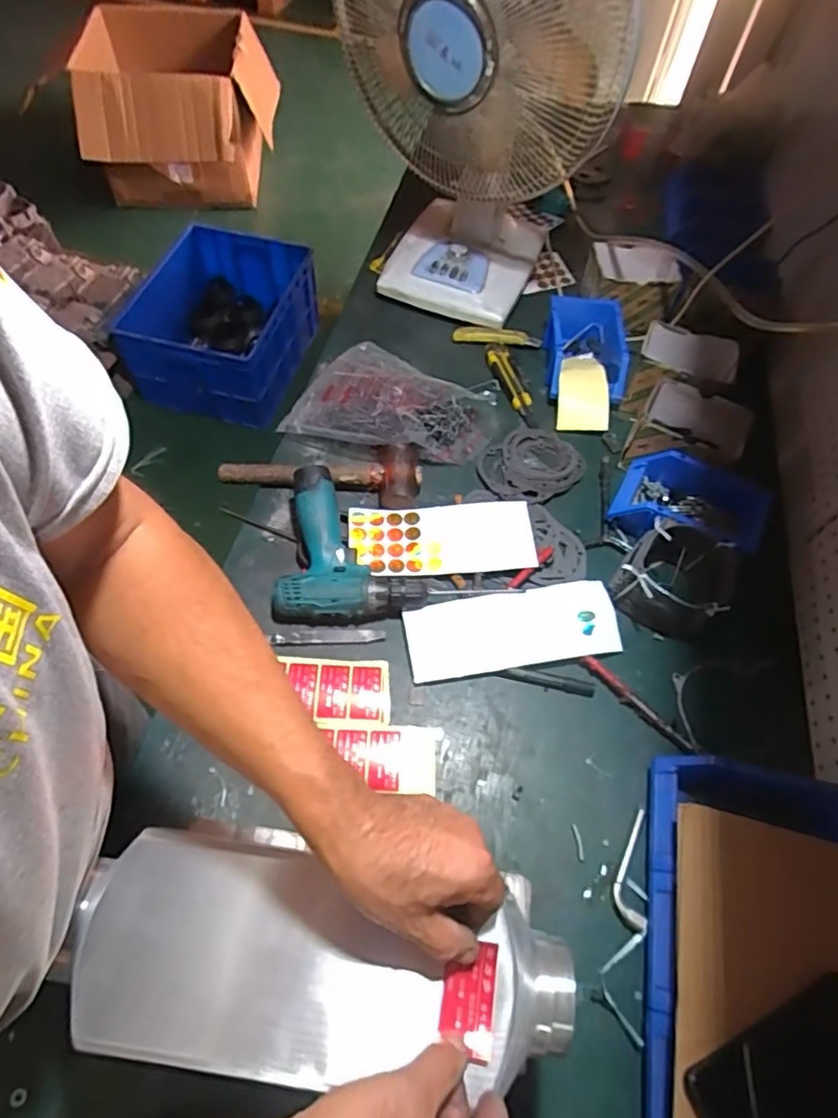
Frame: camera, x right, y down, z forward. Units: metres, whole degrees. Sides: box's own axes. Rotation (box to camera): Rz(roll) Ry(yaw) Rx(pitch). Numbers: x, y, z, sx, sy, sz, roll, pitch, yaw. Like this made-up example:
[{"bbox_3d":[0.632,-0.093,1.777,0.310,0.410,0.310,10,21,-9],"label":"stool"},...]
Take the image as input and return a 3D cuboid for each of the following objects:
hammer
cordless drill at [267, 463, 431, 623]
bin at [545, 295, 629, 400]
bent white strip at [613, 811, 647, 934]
[{"bbox_3d":[-0.135,-0.132,0.839,0.275,0.047,0.092,11,59,2],"label":"hammer"},{"bbox_3d":[-0.093,-0.022,0.761,0.184,0.065,0.197,-4,60,-7],"label":"cordless drill"},{"bbox_3d":[0.270,-0.335,0.966,0.138,0.066,0.183,10,59,2],"label":"bin"},{"bbox_3d":[0.216,0.315,0.614,0.030,0.007,0.112,11,59,2],"label":"bent white strip"}]

